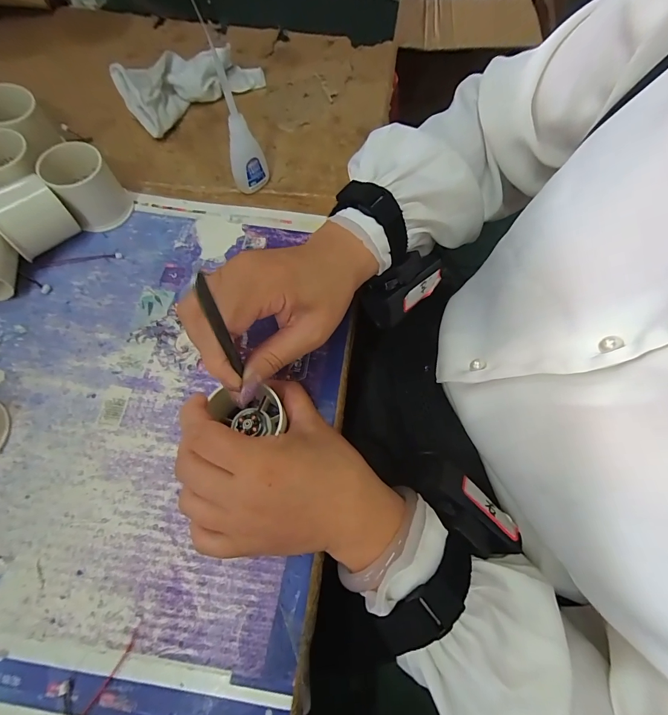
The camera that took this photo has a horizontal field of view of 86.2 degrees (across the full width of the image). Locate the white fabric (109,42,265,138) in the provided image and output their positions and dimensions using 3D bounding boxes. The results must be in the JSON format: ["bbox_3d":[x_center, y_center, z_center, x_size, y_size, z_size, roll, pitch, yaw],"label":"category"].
[{"bbox_3d":[-0.156,-0.308,0.393,0.150,0.039,0.070,-42,75,-17],"label":"white fabric"}]

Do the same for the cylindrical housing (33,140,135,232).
[{"bbox_3d":[-0.218,-0.151,0.319,0.051,0.054,0.049,1,67,-2],"label":"cylindrical housing"}]

